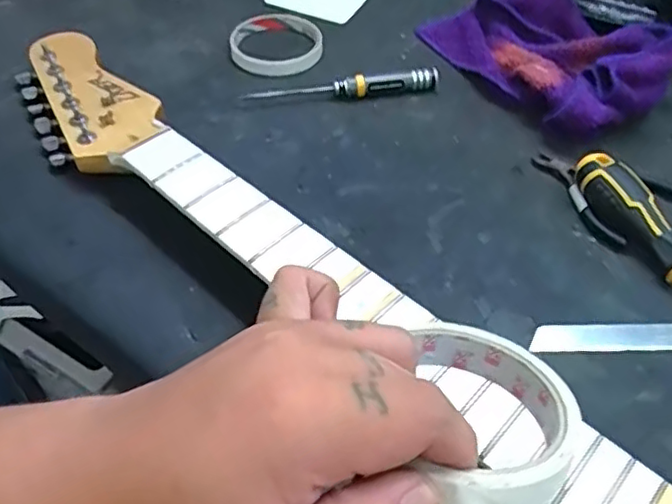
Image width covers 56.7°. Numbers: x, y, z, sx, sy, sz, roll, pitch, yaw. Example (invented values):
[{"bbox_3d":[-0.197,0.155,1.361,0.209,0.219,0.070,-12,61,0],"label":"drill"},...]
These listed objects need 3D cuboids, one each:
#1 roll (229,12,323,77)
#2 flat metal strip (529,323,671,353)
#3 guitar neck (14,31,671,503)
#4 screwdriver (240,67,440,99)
[{"bbox_3d":[-0.056,-0.193,0.573,0.082,0.015,0.086,-7,51,-6],"label":"roll"},{"bbox_3d":[0.171,0.052,0.381,0.103,0.004,0.019,-2,50,-2],"label":"flat metal strip"},{"bbox_3d":[-0.039,0.001,0.395,0.601,0.032,0.073,36,59,26],"label":"guitar neck"},{"bbox_3d":[0.007,-0.142,0.534,0.164,0.017,0.019,-6,50,-5],"label":"screwdriver"}]

